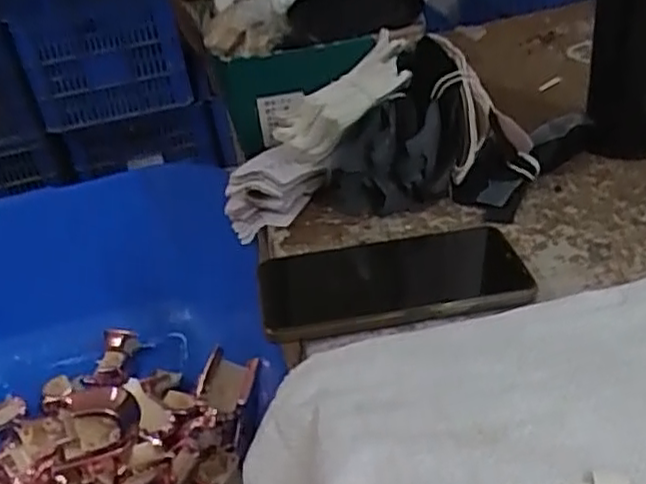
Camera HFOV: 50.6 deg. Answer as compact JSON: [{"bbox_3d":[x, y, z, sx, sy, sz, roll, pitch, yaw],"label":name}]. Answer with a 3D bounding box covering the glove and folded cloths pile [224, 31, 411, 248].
[{"bbox_3d":[-0.003,-0.090,0.534,0.060,0.053,0.210,28,72,42],"label":"glove and folded cloths pile"}]

